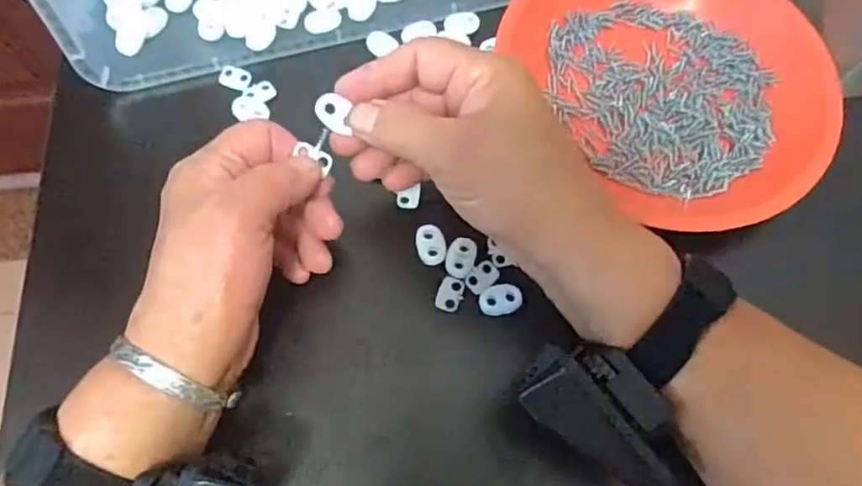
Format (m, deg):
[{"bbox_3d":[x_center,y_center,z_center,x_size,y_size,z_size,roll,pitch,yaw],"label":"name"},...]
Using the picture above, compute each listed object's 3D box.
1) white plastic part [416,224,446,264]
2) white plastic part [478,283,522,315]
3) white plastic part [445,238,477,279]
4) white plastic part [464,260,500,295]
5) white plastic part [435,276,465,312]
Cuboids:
[{"bbox_3d":[0.000,0.001,0.329,0.015,0.004,0.022,-12,69,-7],"label":"white plastic part"},{"bbox_3d":[0.037,0.029,0.319,0.022,0.004,0.016,-15,70,-8],"label":"white plastic part"},{"bbox_3d":[0.016,0.008,0.328,0.014,0.004,0.022,17,68,4],"label":"white plastic part"},{"bbox_3d":[0.027,0.018,0.324,0.019,0.004,0.012,-42,76,-17],"label":"white plastic part"},{"bbox_3d":[0.010,0.027,0.322,0.013,0.004,0.019,18,68,5],"label":"white plastic part"}]

